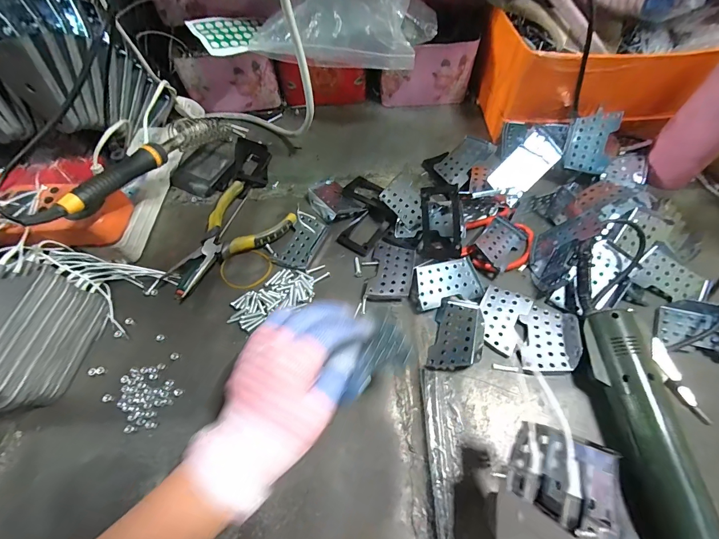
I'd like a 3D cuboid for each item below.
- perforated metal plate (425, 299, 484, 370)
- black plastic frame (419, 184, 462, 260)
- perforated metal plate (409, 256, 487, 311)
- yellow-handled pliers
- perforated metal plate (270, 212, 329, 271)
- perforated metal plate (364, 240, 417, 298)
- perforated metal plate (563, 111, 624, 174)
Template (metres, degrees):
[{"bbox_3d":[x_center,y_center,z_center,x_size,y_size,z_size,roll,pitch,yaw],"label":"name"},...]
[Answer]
[{"bbox_3d":[0.098,0.062,0.330,0.048,0.020,0.073,14,61,9],"label":"perforated metal plate"},{"bbox_3d":[0.090,-0.052,0.375,0.044,0.009,0.077,3,97,12],"label":"black plastic frame"},{"bbox_3d":[0.092,0.016,0.362,0.074,0.016,0.047,-7,76,-13],"label":"perforated metal plate"},{"bbox_3d":[-0.153,-0.032,0.389,0.092,0.021,0.144,29,64,17],"label":"yellow-handled pliers"},{"bbox_3d":[-0.067,-0.033,0.395,0.044,0.010,0.072,21,62,13],"label":"perforated metal plate"},{"bbox_3d":[0.035,0.000,0.373,0.046,0.011,0.071,9,60,7],"label":"perforated metal plate"},{"bbox_3d":[0.282,-0.153,0.411,0.046,0.012,0.068,18,101,33],"label":"perforated metal plate"}]

